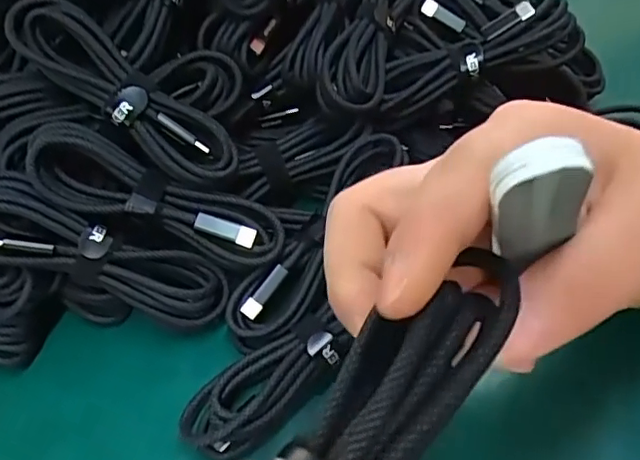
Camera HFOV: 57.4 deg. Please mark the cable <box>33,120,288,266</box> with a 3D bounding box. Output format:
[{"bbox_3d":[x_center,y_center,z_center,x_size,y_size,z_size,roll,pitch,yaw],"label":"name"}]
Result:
[{"bbox_3d":[-0.068,-0.015,0.256,0.107,0.025,0.035,23,53,-6],"label":"cable"}]

